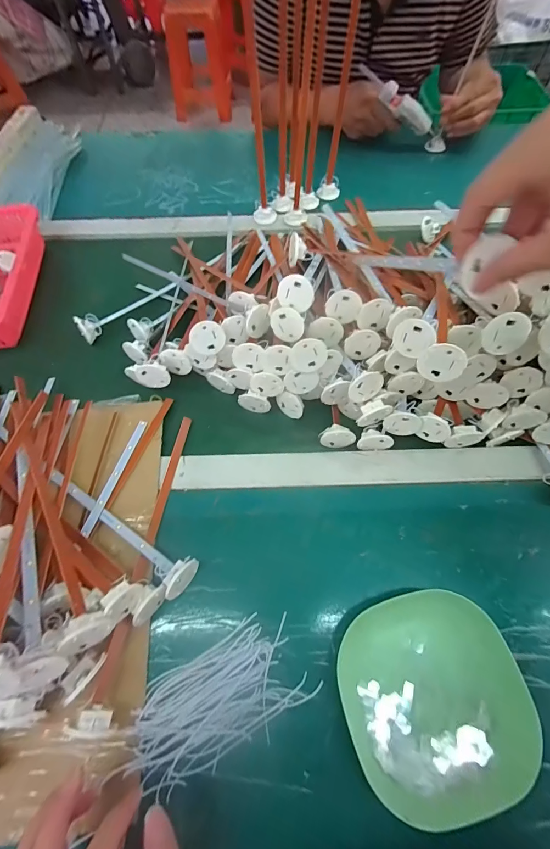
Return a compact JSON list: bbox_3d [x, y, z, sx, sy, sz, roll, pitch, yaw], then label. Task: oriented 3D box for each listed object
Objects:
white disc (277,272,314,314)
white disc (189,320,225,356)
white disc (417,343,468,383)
[{"bbox_3d":[0.022,-0.138,0.368,0.039,0.035,0.006,18,36,8],"label":"white disc"},{"bbox_3d":[-0.074,-0.094,0.385,0.037,0.040,0.006,-6,40,-16],"label":"white disc"},{"bbox_3d":[0.144,-0.053,0.304,0.038,0.035,0.004,-2,35,31],"label":"white disc"}]

